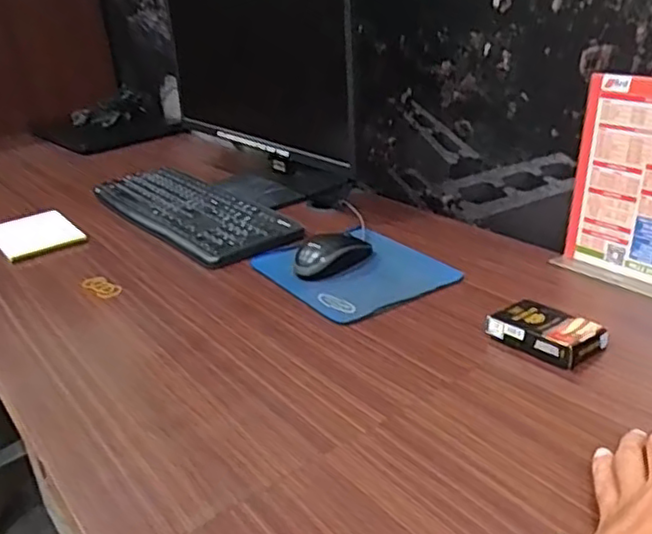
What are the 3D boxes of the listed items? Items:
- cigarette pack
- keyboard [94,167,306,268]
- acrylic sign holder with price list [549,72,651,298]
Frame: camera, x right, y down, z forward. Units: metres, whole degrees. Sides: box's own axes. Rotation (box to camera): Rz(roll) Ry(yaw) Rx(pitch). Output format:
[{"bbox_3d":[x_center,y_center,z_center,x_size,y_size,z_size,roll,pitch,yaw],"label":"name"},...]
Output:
[{"bbox_3d":[0.205,0.060,0.620,0.066,0.023,0.089,-25,31,-32],"label":"cigarette pack"},{"bbox_3d":[-0.215,-0.092,1.010,0.151,0.018,0.441,-25,31,-32],"label":"keyboard"},{"bbox_3d":[0.328,-0.082,0.703,0.052,0.210,0.151,-23,31,-29],"label":"acrylic sign holder with price list"}]

